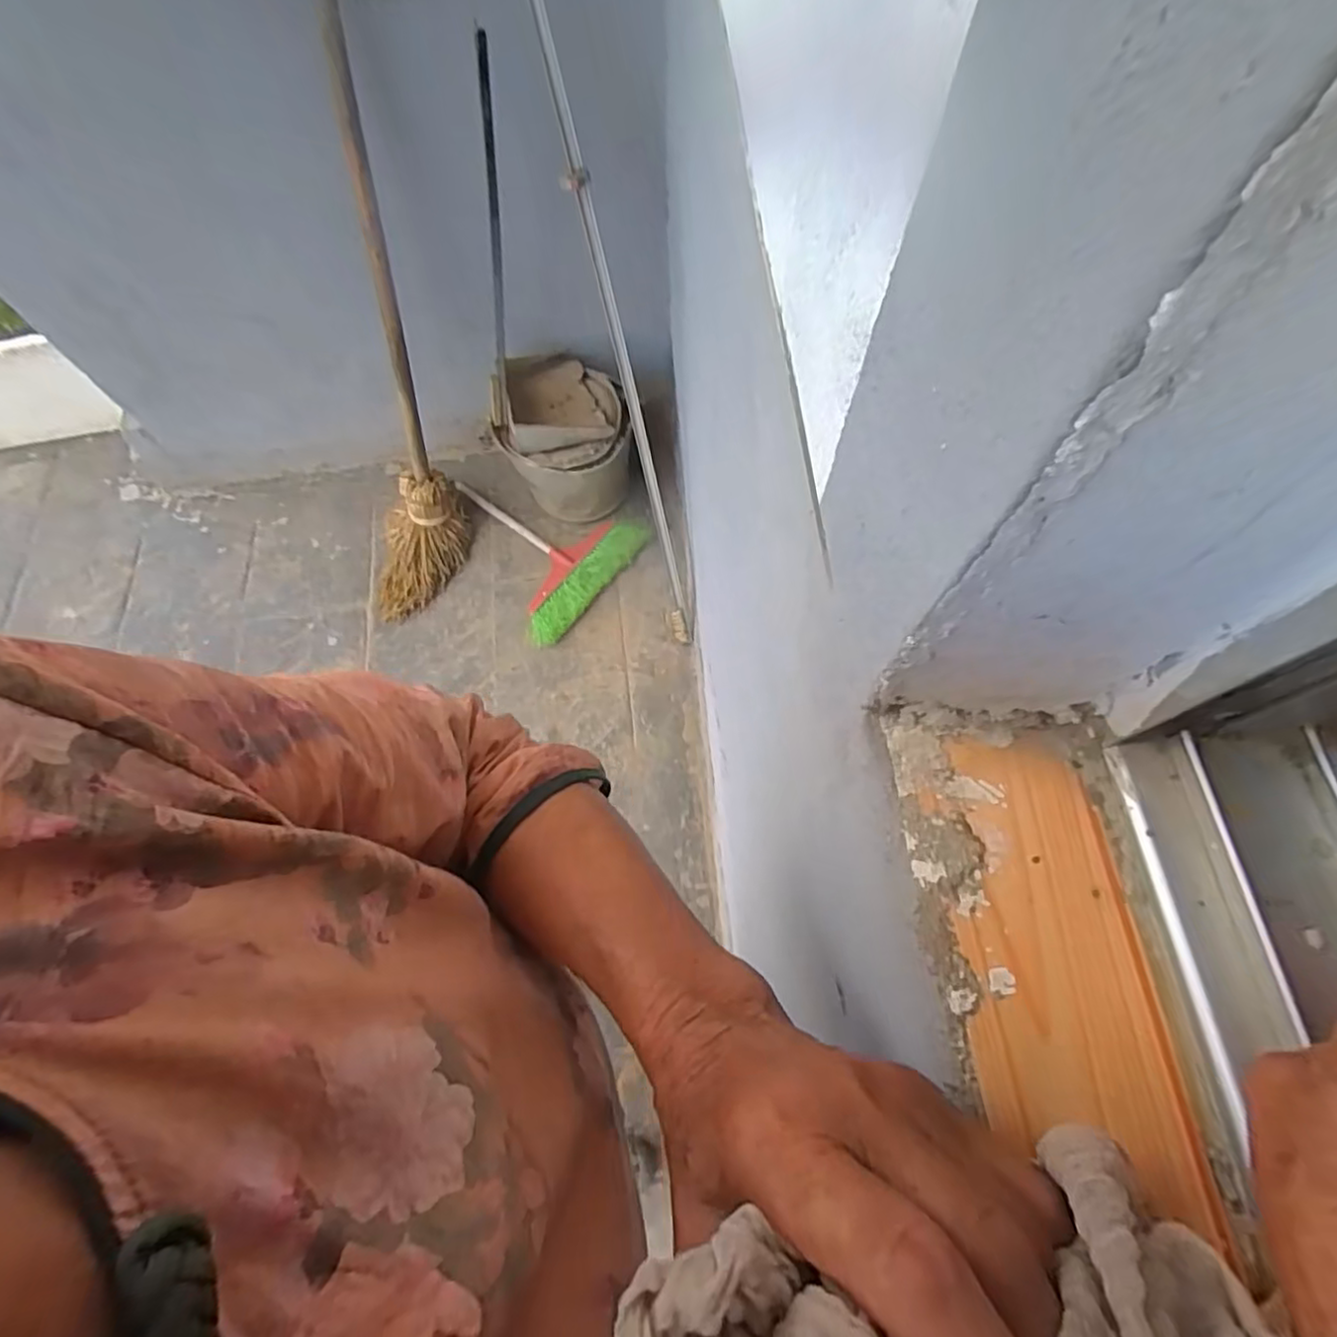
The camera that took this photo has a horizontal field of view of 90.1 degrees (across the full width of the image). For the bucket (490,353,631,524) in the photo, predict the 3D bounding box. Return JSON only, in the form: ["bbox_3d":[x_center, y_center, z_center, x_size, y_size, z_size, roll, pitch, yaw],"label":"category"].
[{"bbox_3d":[-0.252,-0.572,1.644,0.301,0.354,0.297,-1,68,2],"label":"bucket"}]

